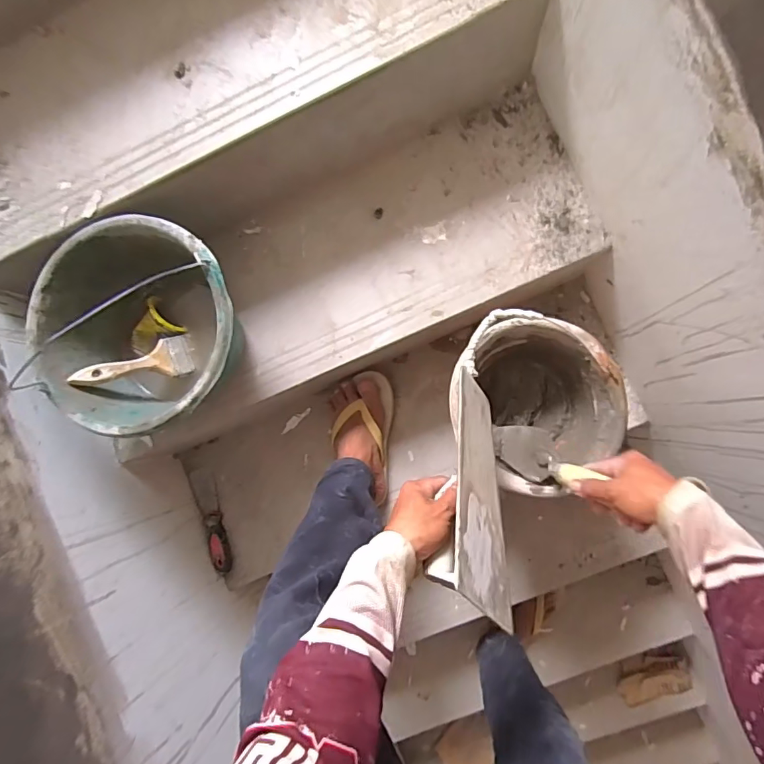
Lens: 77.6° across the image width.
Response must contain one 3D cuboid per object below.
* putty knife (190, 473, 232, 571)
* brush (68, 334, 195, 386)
[{"bbox_3d":[-0.321,0.263,0.910,0.040,0.036,0.193,-22,83,6],"label":"putty knife"},{"bbox_3d":[-0.343,-0.024,0.665,0.017,0.160,0.057,-34,79,47],"label":"brush"}]

